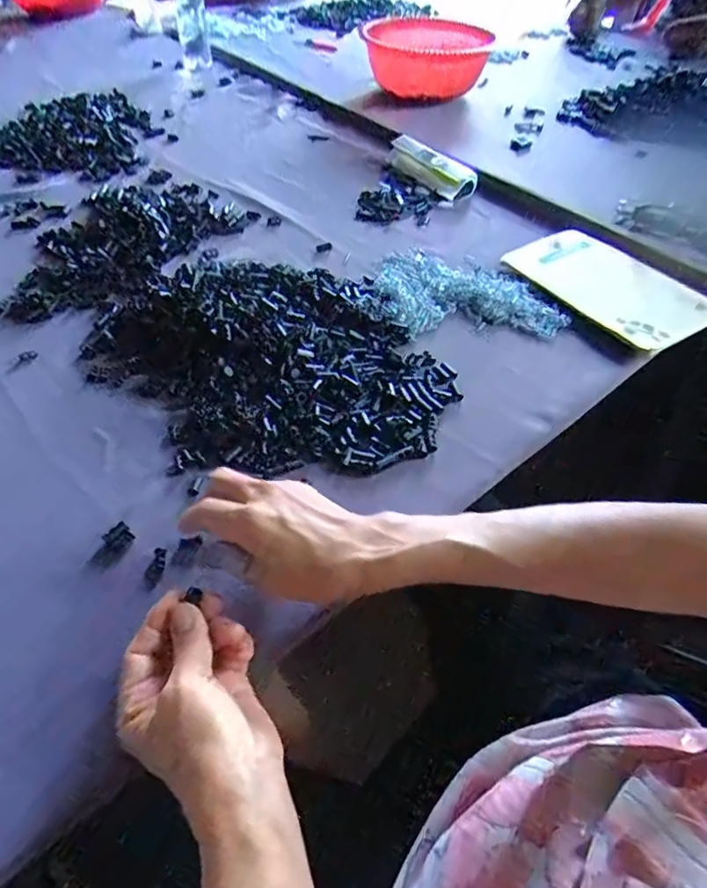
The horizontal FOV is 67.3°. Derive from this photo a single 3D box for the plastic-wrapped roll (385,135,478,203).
[{"bbox_3d":[0.108,-0.394,0.752,0.050,0.029,0.161,-29,55,-23],"label":"plastic-wrapped roll"}]

